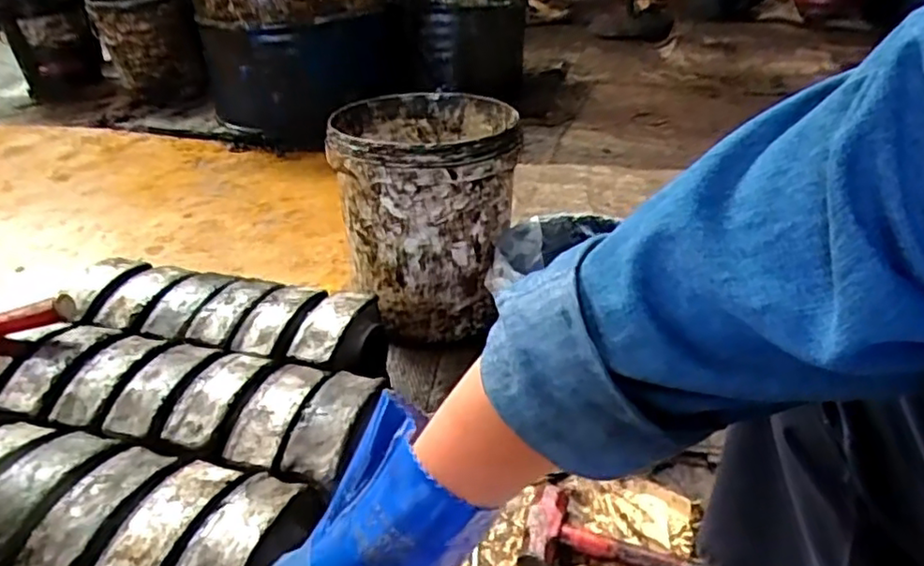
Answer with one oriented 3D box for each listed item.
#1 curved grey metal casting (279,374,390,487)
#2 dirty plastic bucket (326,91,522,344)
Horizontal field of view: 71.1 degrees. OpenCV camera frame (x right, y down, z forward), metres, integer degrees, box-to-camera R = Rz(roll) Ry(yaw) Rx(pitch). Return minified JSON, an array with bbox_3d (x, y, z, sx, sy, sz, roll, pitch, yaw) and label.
[{"bbox_3d":[-0.143,0.155,0.738,0.068,0.027,0.153,9,33,15],"label":"curved grey metal casting"},{"bbox_3d":[-0.055,-0.124,1.111,0.275,0.331,0.297,0,32,0],"label":"dirty plastic bucket"}]

